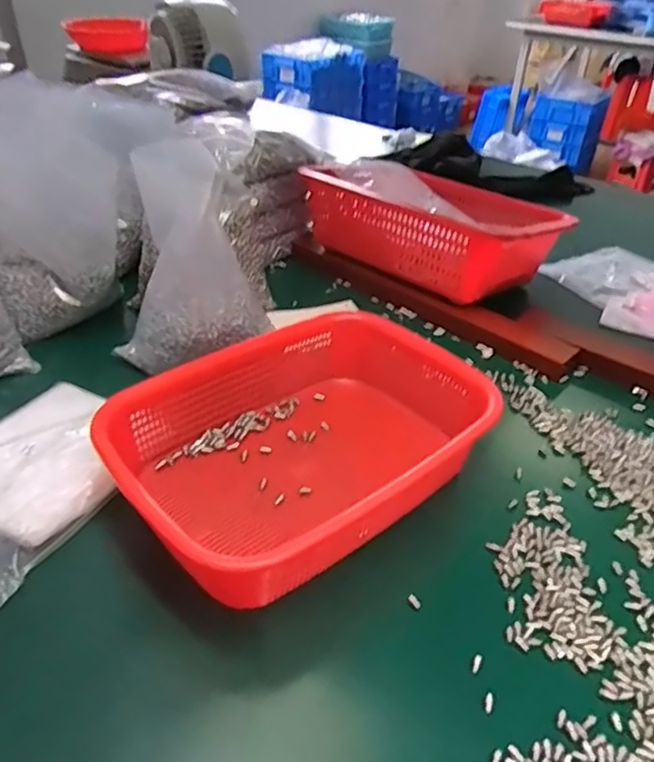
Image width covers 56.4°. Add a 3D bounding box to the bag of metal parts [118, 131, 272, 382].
[{"bbox_3d":[-0.134,-0.113,0.585,0.122,0.189,0.117,28,46,30],"label":"bag of metal parts"}]

